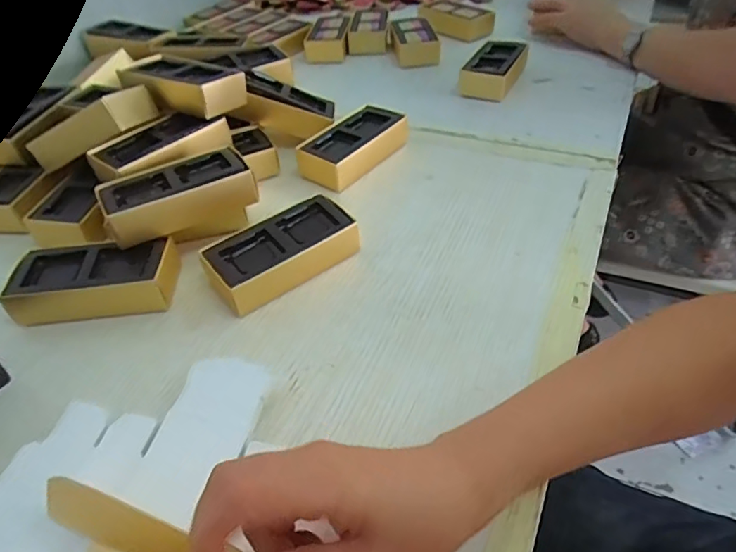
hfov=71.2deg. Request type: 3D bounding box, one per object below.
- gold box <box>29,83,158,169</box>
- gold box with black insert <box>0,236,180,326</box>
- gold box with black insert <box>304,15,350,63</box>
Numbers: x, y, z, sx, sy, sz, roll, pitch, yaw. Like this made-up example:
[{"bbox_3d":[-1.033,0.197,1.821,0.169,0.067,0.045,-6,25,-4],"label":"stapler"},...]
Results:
[{"bbox_3d":[-0.261,-0.139,0.480,0.122,0.034,0.050,-13,38,25],"label":"gold box"},{"bbox_3d":[-0.210,0.004,0.398,0.121,0.034,0.062,-5,43,0],"label":"gold box with black insert"},{"bbox_3d":[-0.059,-0.361,0.773,0.057,0.027,0.117,0,43,6],"label":"gold box with black insert"}]

